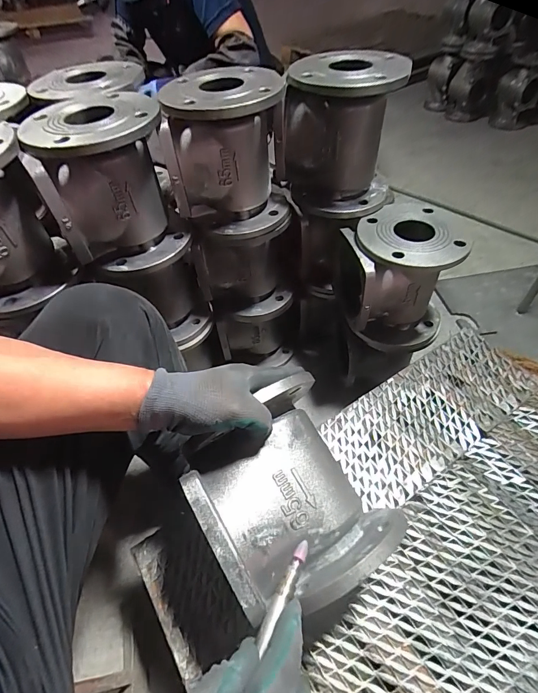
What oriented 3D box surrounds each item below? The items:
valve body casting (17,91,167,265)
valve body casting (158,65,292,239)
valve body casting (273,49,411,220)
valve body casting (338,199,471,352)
[{"bbox_3d":[-0.241,-0.252,0.579,0.179,0.193,0.186,-22,52,-13],"label":"valve body casting"},{"bbox_3d":[-0.066,-0.329,0.637,0.186,0.199,0.193,-5,50,0],"label":"valve body casting"},{"bbox_3d":[0.128,-0.377,0.662,0.195,0.202,0.174,23,56,22],"label":"valve body casting"},{"bbox_3d":[0.237,-0.126,0.695,0.170,0.200,0.178,-8,50,-2],"label":"valve body casting"}]

